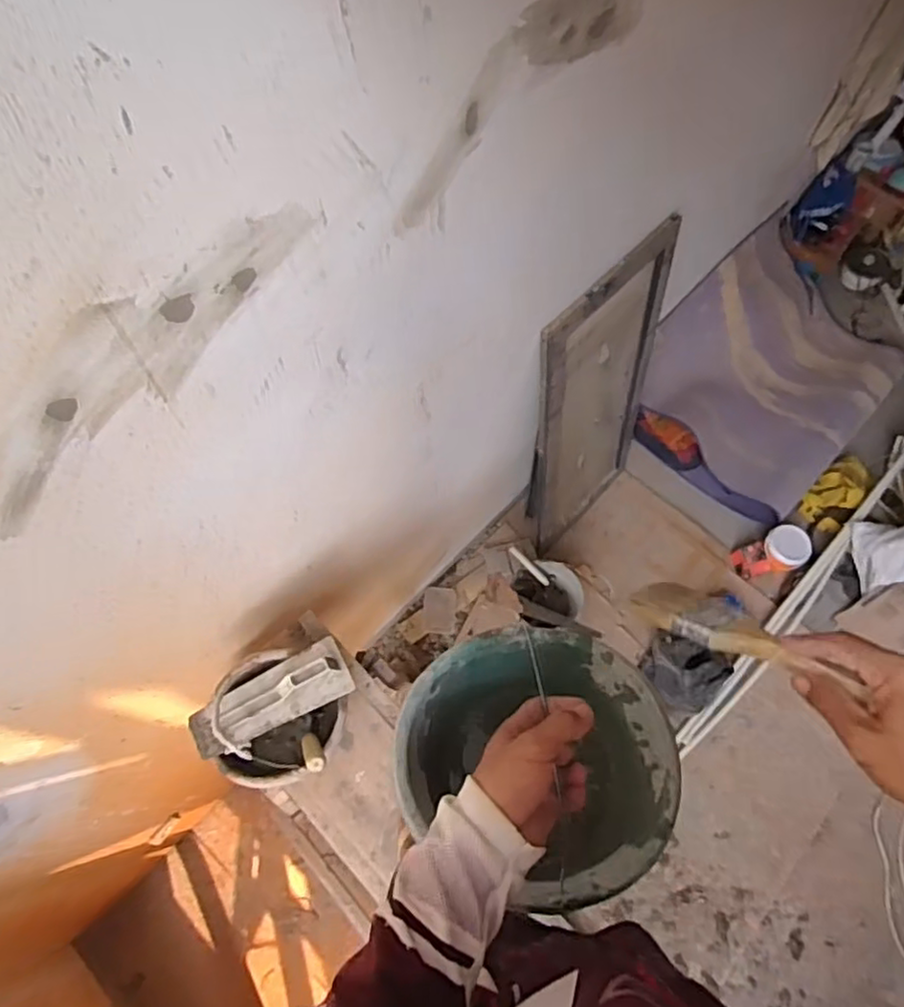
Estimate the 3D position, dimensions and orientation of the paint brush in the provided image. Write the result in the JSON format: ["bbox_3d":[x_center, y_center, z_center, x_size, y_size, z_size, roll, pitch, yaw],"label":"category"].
[{"bbox_3d":[0.209,0.101,0.479,0.166,0.021,0.027,16,61,40],"label":"paint brush"}]

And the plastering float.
[{"bbox_3d":[-0.337,0.372,1.228,0.302,0.070,0.123,-27,68,-13],"label":"plastering float"}]

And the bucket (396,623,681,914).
[{"bbox_3d":[0.090,0.263,0.703,0.266,0.155,0.242,34,69,14],"label":"bucket"}]

